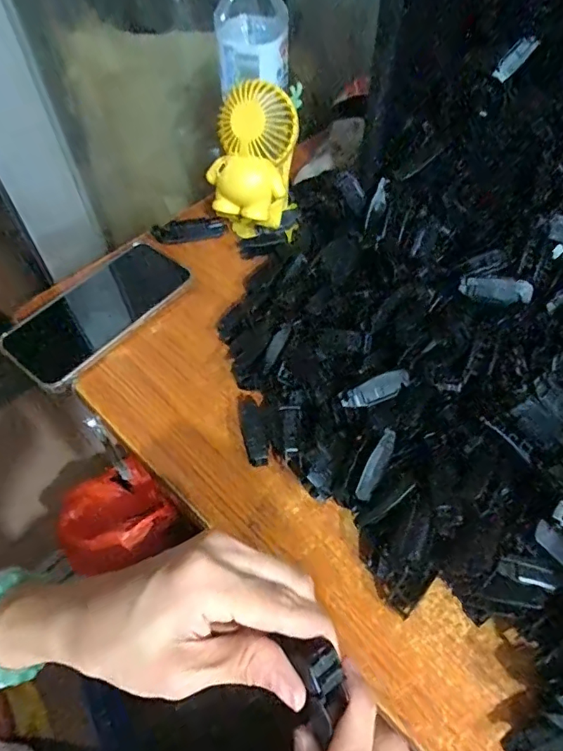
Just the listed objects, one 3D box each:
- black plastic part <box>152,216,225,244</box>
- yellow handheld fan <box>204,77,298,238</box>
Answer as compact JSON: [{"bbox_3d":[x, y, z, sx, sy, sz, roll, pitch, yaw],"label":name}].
[{"bbox_3d":[-0.094,-0.149,0.503,0.074,0.022,0.016,-14,56,-8],"label":"black plastic part"},{"bbox_3d":[-0.027,-0.173,0.441,0.069,0.145,0.075,12,57,9],"label":"yellow handheld fan"}]

